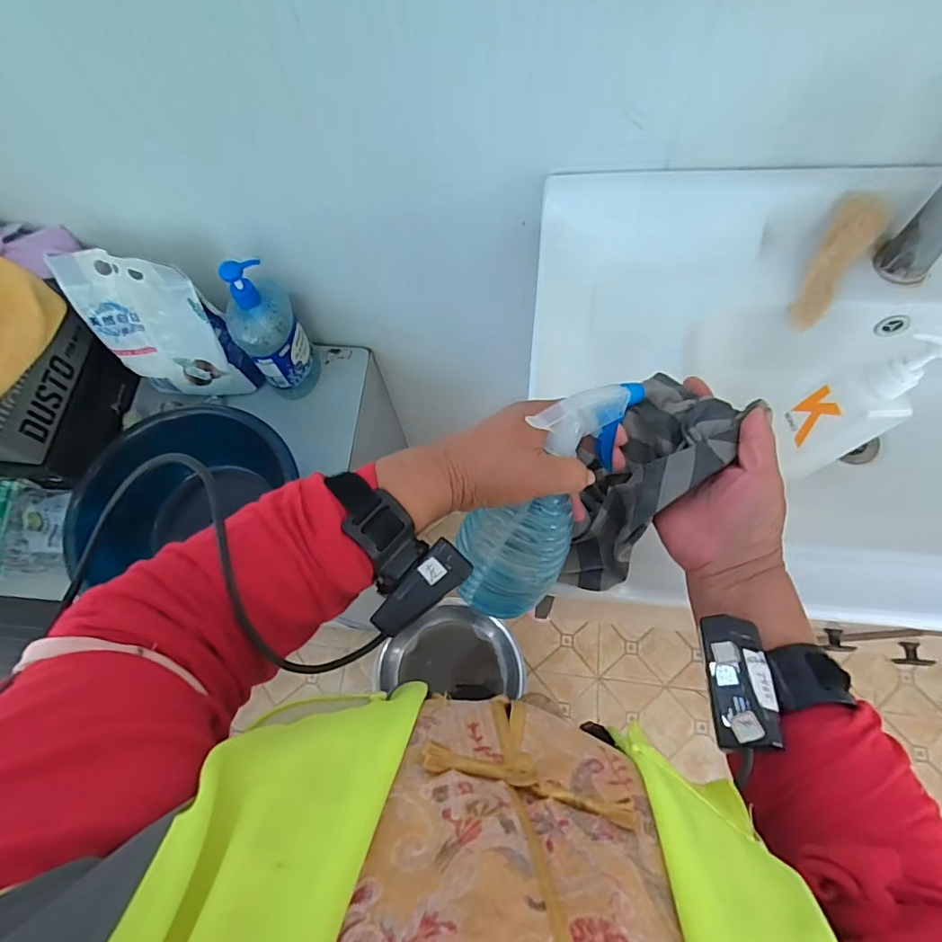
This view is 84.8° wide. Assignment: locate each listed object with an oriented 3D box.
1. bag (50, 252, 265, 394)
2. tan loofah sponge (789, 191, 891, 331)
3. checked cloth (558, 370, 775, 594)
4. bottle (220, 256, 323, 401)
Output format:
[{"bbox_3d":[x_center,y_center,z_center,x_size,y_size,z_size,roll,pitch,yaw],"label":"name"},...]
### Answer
[{"bbox_3d":[-0.480,-0.211,0.806,0.197,0.241,0.083,7,68,6],"label":"bag"},{"bbox_3d":[0.393,-0.220,0.561,0.053,0.044,0.136,26,109,13],"label":"tan loofah sponge"},{"bbox_3d":[0.125,0.018,0.408,0.083,0.054,0.179,33,113,15],"label":"checked cloth"},{"bbox_3d":[-0.321,-0.223,0.827,0.104,0.253,0.097,-33,70,-10],"label":"bottle"}]

